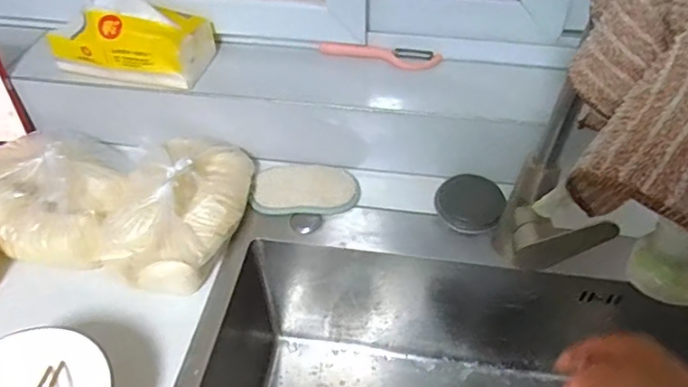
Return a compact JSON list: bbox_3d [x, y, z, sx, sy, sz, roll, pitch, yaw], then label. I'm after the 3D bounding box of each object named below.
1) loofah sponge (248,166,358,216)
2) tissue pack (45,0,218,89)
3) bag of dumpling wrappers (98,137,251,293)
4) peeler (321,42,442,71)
[{"bbox_3d":[-0.048,-0.004,0.661,0.130,0.011,0.067,0,65,1],"label":"loofah sponge"},{"bbox_3d":[-0.264,-0.195,0.655,0.180,0.078,0.094,6,47,6],"label":"tissue pack"},{"bbox_3d":[-0.188,0.006,0.602,0.136,0.062,0.208,14,48,13],"label":"bag of dumpling wrappers"},{"bbox_3d":[0.047,-0.176,0.672,0.149,0.016,0.043,2,46,3],"label":"peeler"}]

